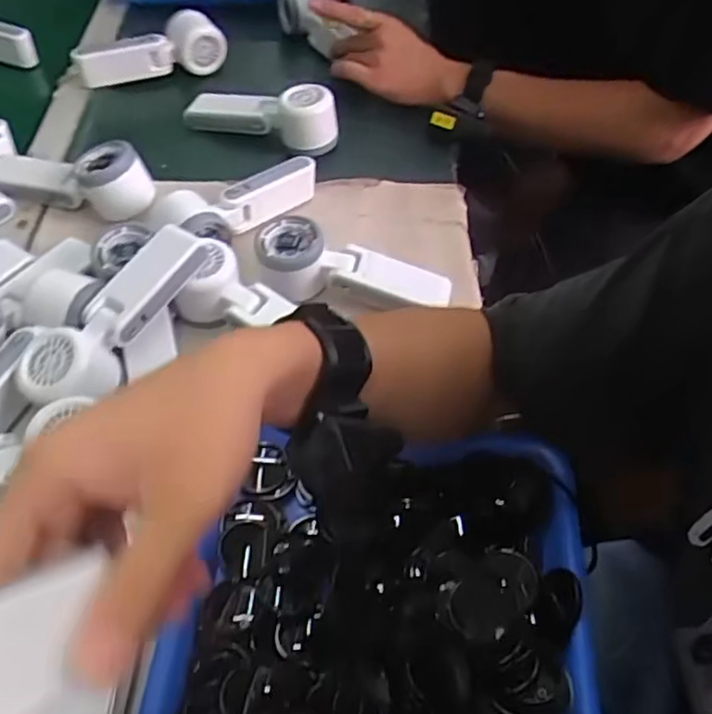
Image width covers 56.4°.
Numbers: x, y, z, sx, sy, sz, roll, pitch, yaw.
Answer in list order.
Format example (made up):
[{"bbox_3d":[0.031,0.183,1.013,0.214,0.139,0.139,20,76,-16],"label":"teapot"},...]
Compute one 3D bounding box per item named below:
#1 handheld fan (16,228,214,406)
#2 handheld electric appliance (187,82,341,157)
[{"bbox_3d":[-0.180,-0.030,0.503,0.064,0.049,0.168,23,56,17],"label":"handheld fan"},{"bbox_3d":[-0.104,-0.271,0.729,0.174,0.052,0.051,15,54,11],"label":"handheld electric appliance"}]

